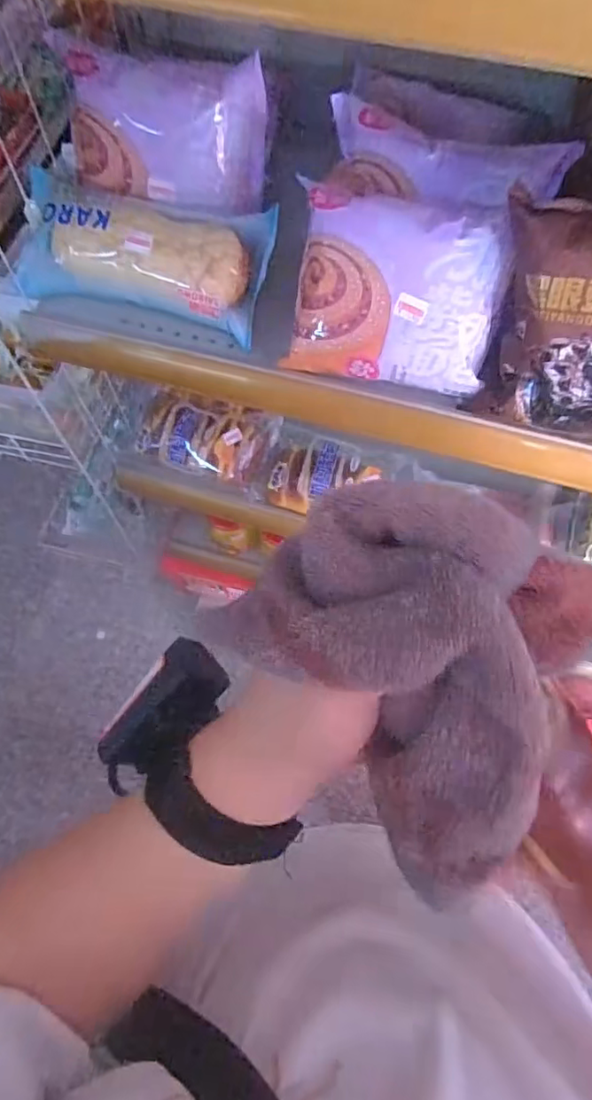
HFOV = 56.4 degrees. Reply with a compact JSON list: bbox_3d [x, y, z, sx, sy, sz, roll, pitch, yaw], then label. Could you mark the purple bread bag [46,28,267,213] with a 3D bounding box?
[{"bbox_3d":[-0.112,-0.344,0.469,0.167,0.122,0.060,9,48,5],"label":"purple bread bag"}]

